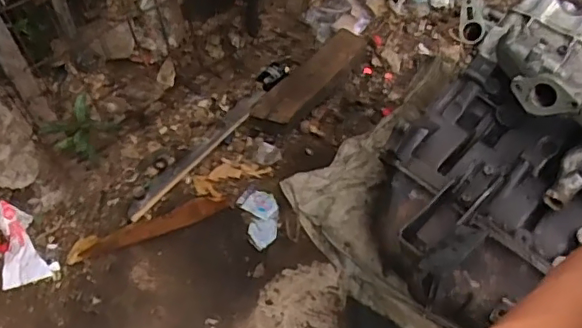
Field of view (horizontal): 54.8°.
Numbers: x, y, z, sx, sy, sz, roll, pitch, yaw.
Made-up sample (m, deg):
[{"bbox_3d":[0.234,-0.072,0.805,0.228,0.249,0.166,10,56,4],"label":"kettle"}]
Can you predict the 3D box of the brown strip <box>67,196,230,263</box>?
[{"bbox_3d":[-0.392,0.174,1.555,0.443,0.011,0.063,-20,73,-11],"label":"brown strip"}]

